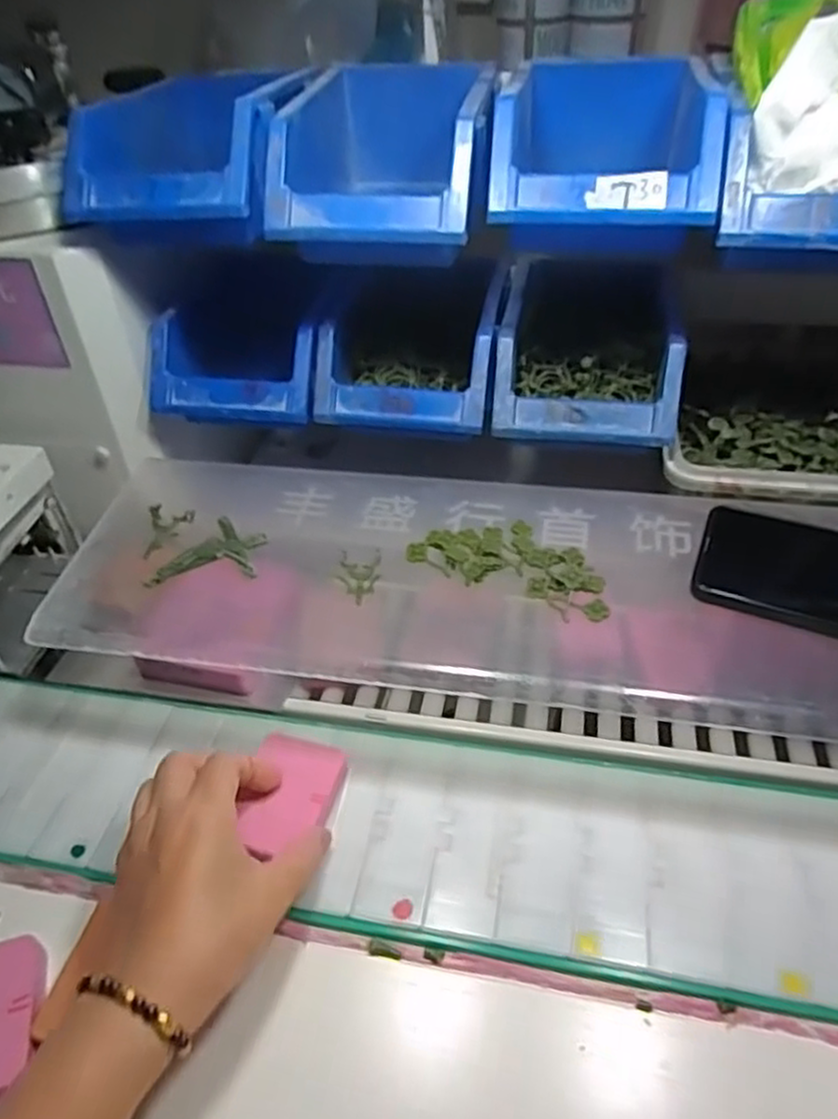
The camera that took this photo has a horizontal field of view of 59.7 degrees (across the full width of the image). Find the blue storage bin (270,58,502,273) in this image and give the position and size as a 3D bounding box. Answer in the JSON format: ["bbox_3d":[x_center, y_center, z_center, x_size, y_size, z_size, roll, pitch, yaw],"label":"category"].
[{"bbox_3d":[-0.021,-0.266,0.491,0.124,0.081,0.194,3,42,6],"label":"blue storage bin"}]

